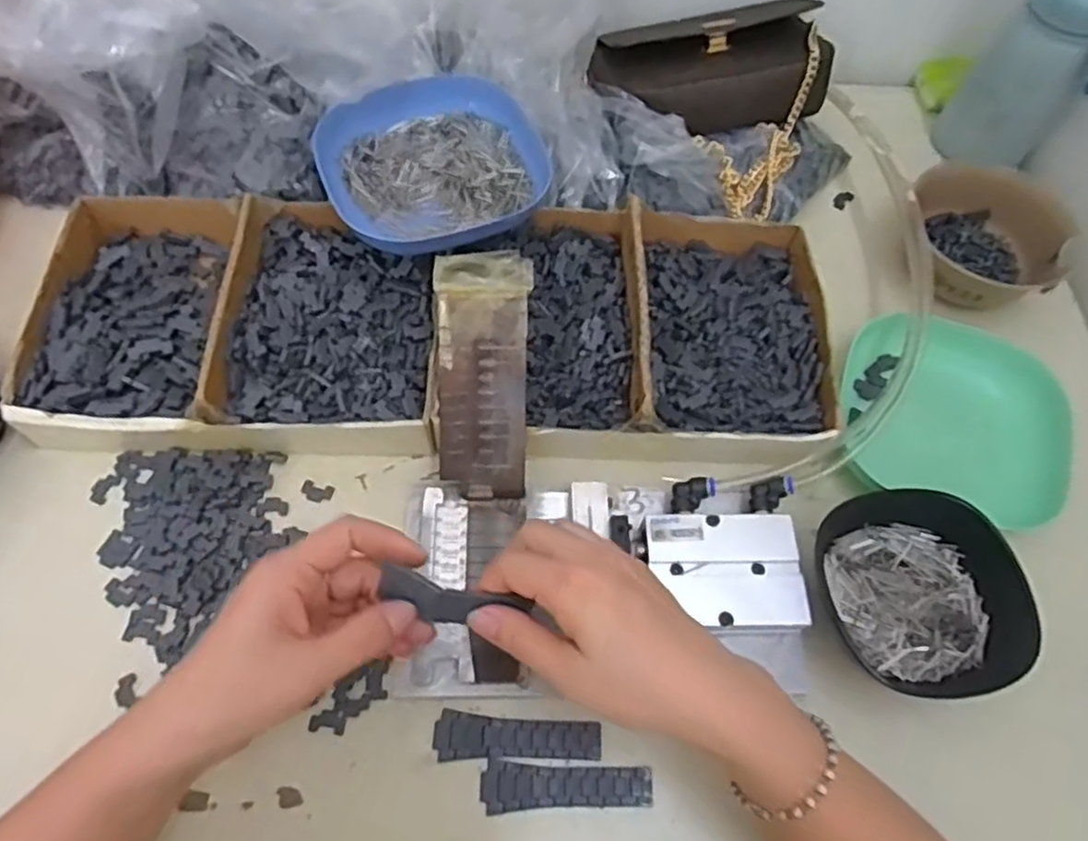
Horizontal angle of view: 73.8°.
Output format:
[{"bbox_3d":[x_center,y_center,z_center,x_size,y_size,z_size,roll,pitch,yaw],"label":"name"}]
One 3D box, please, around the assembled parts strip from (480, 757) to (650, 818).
[{"bbox_3d":[0.012,0.186,0.368,0.086,0.004,0.023,1,61,-3],"label":"assembled parts strip"}]

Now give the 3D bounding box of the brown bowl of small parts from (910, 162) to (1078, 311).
[{"bbox_3d":[0.314,-0.126,0.511,0.110,0.054,0.102,1,61,-3],"label":"brown bowl of small parts"}]

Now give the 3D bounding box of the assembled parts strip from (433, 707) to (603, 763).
[{"bbox_3d":[-0.013,0.164,0.378,0.086,0.004,0.023,1,61,-3],"label":"assembled parts strip"}]

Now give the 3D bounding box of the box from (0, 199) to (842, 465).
[{"bbox_3d":[-0.063,-0.067,0.464,0.487,0.055,0.197,0,61,-3],"label":"box"}]

